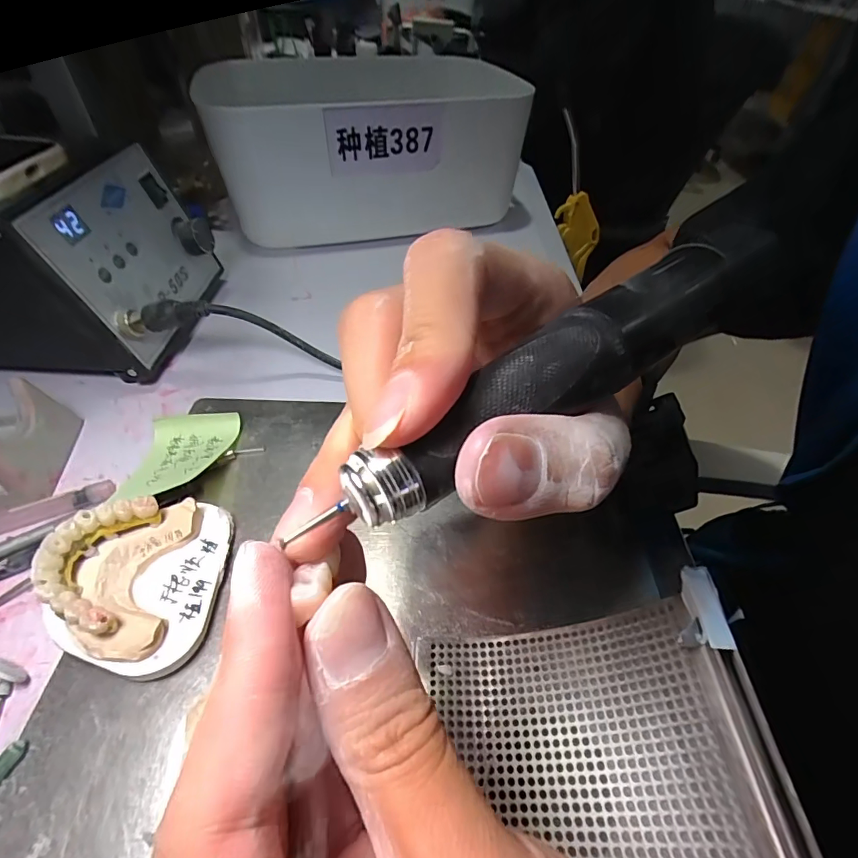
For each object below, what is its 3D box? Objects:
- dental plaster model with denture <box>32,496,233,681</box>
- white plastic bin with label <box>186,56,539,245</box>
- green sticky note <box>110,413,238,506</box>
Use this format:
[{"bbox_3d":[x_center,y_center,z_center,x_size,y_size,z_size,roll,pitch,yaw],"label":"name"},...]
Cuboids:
[{"bbox_3d":[-0.127,0.064,0.199,0.060,0.037,0.075,-3,48,-5],"label":"dental plaster model with denture"},{"bbox_3d":[-0.072,-0.302,0.486,0.281,0.123,0.250,-14,49,-14],"label":"white plastic bin with label"},{"bbox_3d":[-0.143,0.013,0.256,0.050,0.024,0.063,1,47,-1],"label":"green sticky note"}]

